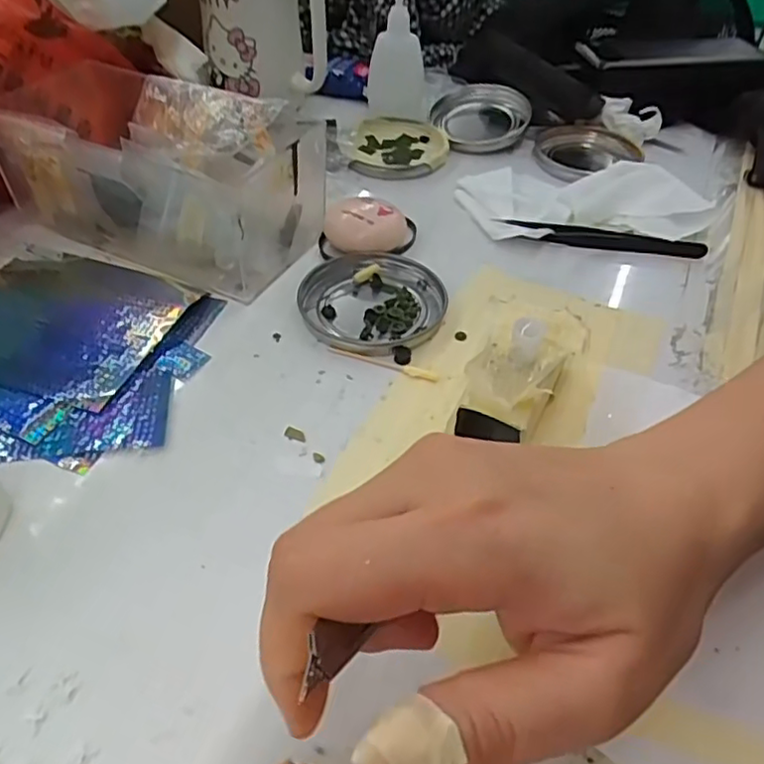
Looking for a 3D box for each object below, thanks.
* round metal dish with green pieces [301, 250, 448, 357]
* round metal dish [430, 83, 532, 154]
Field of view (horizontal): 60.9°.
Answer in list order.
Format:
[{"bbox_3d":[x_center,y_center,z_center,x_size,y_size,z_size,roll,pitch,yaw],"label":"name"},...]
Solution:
[{"bbox_3d":[-0.005,-0.044,0.355,0.078,0.010,0.075,1,45,-1],"label":"round metal dish with green pieces"},{"bbox_3d":[0.077,-0.211,0.512,0.073,0.023,0.084,7,45,4],"label":"round metal dish"}]

